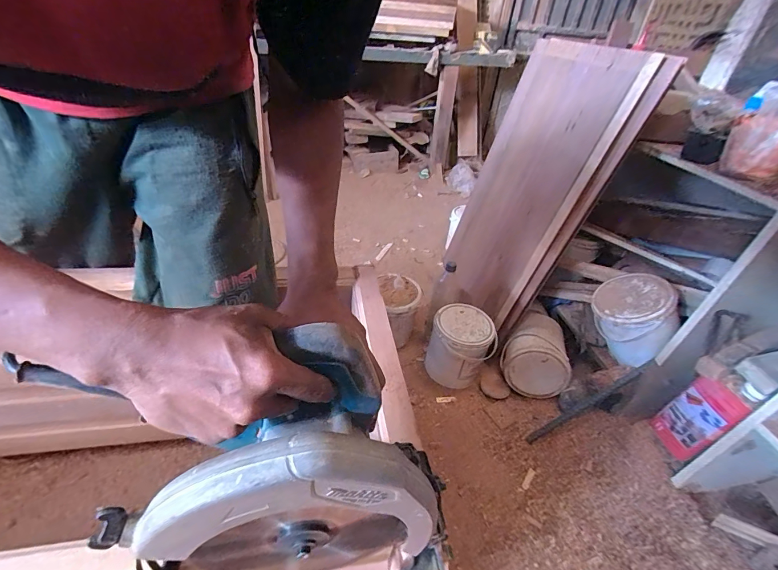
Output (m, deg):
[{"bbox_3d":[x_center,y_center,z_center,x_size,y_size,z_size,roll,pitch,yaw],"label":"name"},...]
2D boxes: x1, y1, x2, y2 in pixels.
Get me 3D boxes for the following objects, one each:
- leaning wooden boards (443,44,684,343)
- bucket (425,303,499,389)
[{"bbox_3d":[0.411,-0.314,1.229,0.075,0.882,0.754,10,32,-14],"label":"leaning wooden boards"},{"bbox_3d":[0.222,0.199,1.153,0.191,0.215,0.190,11,36,5],"label":"bucket"}]

